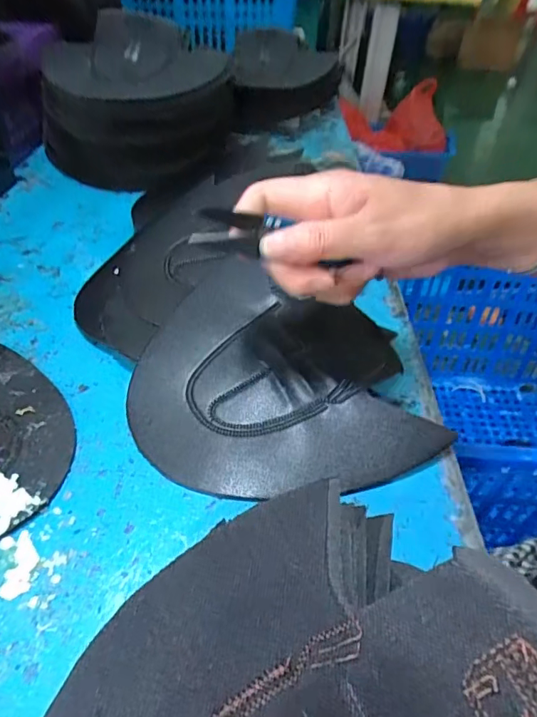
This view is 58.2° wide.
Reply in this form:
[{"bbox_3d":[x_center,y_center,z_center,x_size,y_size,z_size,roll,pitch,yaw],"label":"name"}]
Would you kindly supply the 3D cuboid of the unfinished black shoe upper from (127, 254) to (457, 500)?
[{"bbox_3d":[0.005,0.000,0.303,0.178,0.044,0.165,-5,44,-7],"label":"unfinished black shoe upper"}]

